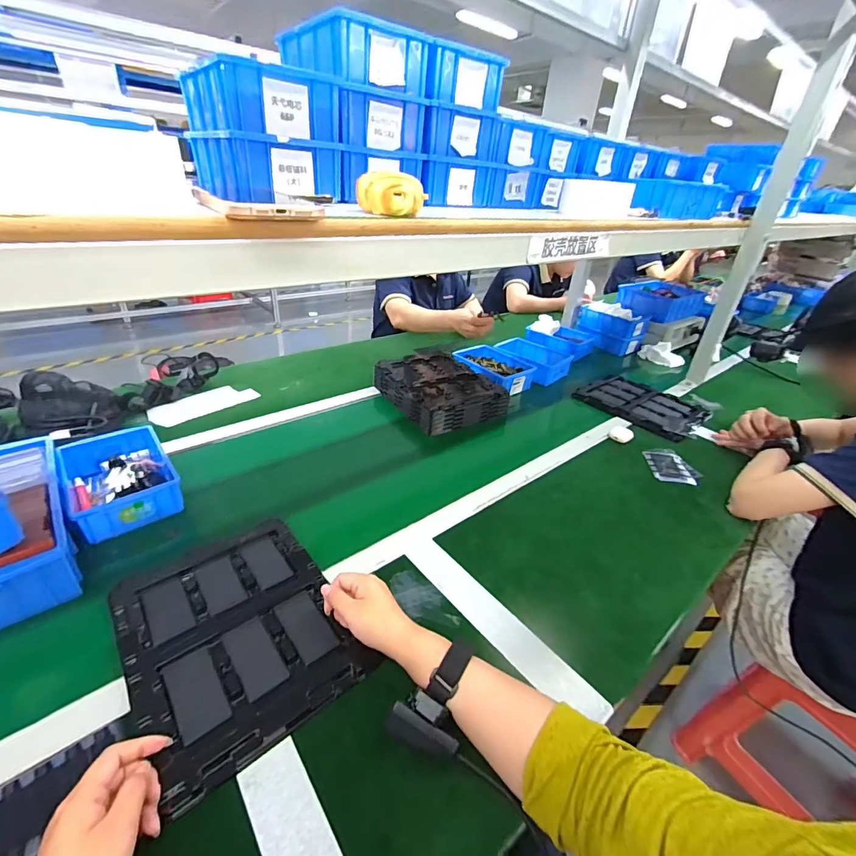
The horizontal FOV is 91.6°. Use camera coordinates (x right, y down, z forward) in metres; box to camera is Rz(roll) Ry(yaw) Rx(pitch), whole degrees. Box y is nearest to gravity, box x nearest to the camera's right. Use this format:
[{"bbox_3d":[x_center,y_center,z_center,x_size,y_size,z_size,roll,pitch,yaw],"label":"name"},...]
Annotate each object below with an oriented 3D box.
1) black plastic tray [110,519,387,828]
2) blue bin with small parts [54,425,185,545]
[{"bbox_3d":[-0.221,0.227,0.485,0.212,0.014,0.280,-21,40,-36],"label":"black plastic tray"},{"bbox_3d":[-0.489,0.085,0.665,0.132,0.068,0.199,-21,40,-36],"label":"blue bin with small parts"}]

